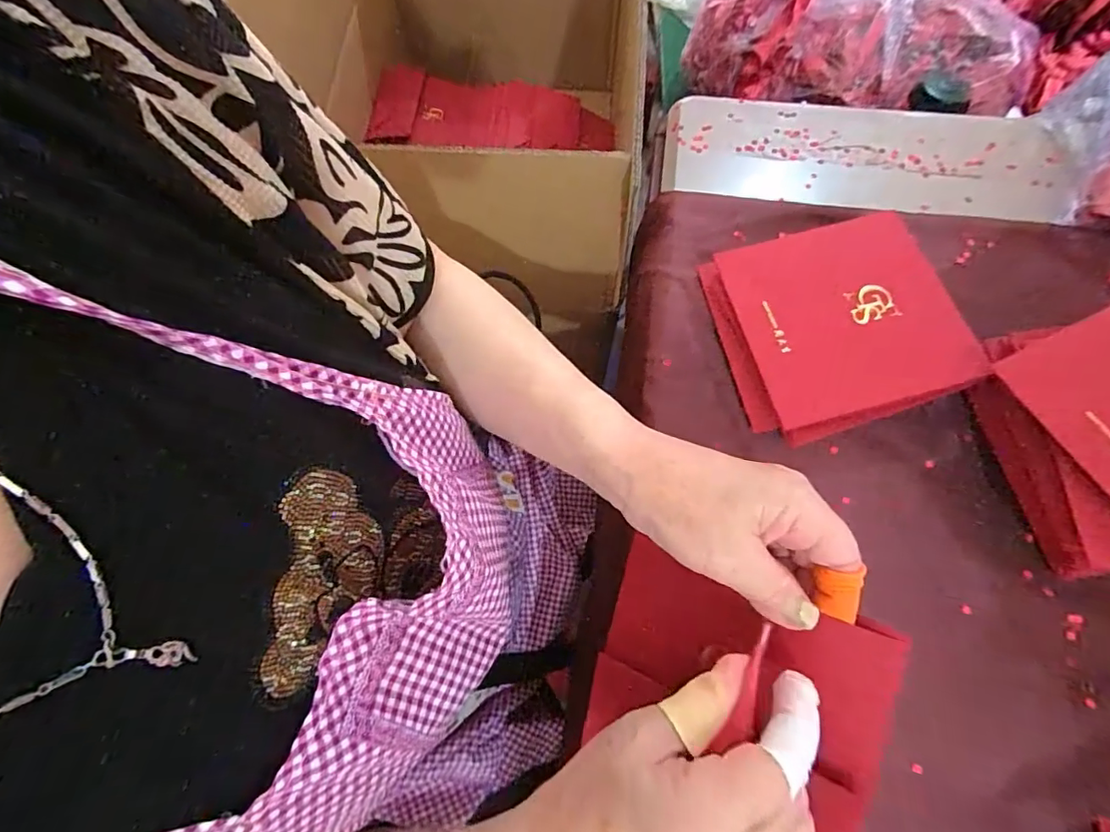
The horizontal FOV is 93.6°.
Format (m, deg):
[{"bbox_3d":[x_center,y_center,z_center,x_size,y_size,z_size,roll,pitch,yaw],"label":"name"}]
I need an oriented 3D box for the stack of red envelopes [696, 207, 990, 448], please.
[{"bbox_3d":[0.195,-0.064,0.371,0.146,0.043,0.143,-13,69,-2],"label":"stack of red envelopes"}]

